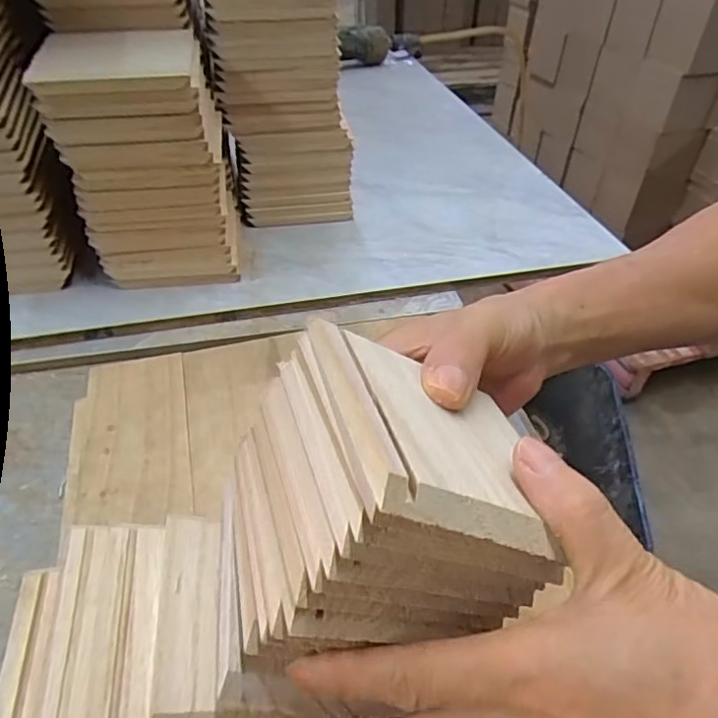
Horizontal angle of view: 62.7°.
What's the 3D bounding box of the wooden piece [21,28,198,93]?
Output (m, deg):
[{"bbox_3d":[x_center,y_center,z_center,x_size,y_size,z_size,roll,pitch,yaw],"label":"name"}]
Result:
[{"bbox_3d":[-0.160,-0.200,0.388,0.099,0.012,0.092,-9,42,-9],"label":"wooden piece"}]

